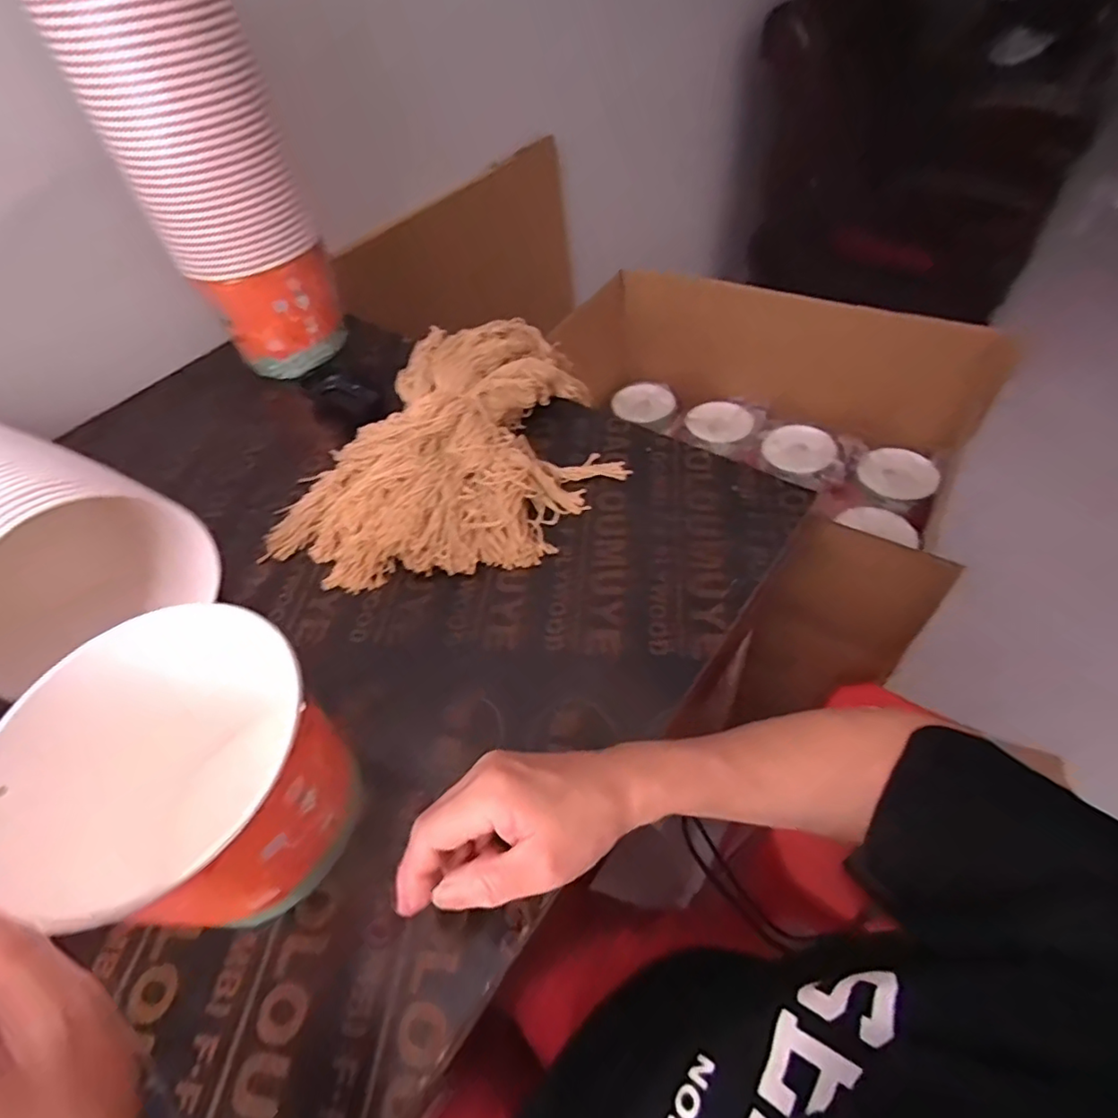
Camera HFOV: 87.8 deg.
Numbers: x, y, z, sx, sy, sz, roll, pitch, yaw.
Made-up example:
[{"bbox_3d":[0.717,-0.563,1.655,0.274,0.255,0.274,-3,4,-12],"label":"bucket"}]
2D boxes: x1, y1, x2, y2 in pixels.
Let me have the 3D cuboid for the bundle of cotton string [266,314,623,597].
[{"bbox_3d":[-0.122,-0.127,0.588,0.324,0.058,0.317,-11,51,-1],"label":"bundle of cotton string"}]

